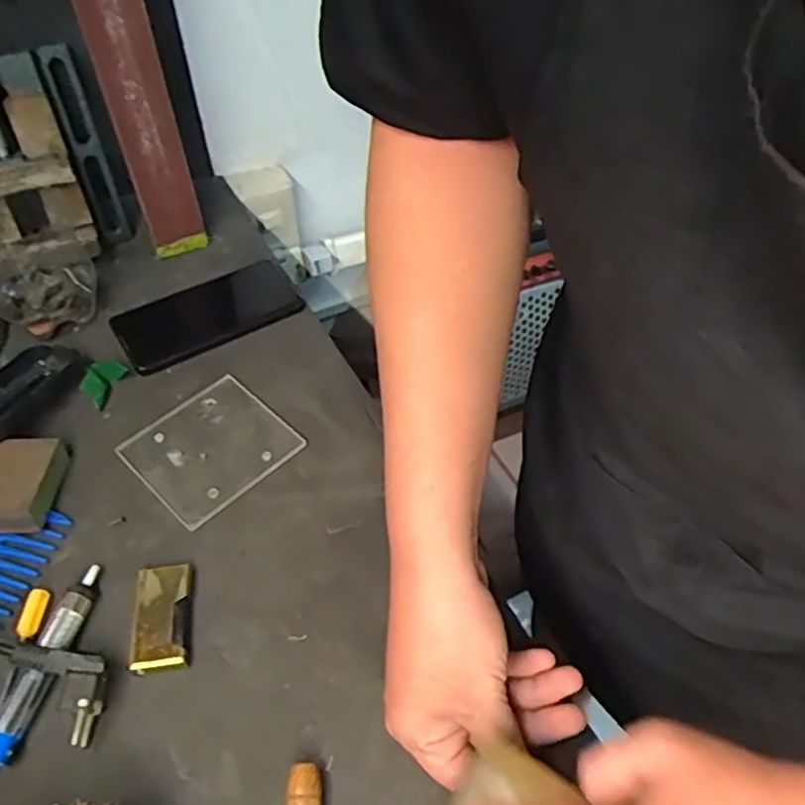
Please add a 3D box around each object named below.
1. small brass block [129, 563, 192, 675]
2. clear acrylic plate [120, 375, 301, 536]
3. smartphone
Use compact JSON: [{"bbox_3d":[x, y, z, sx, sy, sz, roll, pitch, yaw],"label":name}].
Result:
[{"bbox_3d":[-0.158,0.141,0.456,0.036,0.014,0.068,-5,50,-6],"label":"small brass block"},{"bbox_3d":[-0.152,0.035,0.551,0.102,0.007,0.112,37,60,26],"label":"clear acrylic plate"},{"bbox_3d":[-0.182,-0.086,0.644,0.165,0.012,0.082,-27,56,-22],"label":"smartphone"}]

